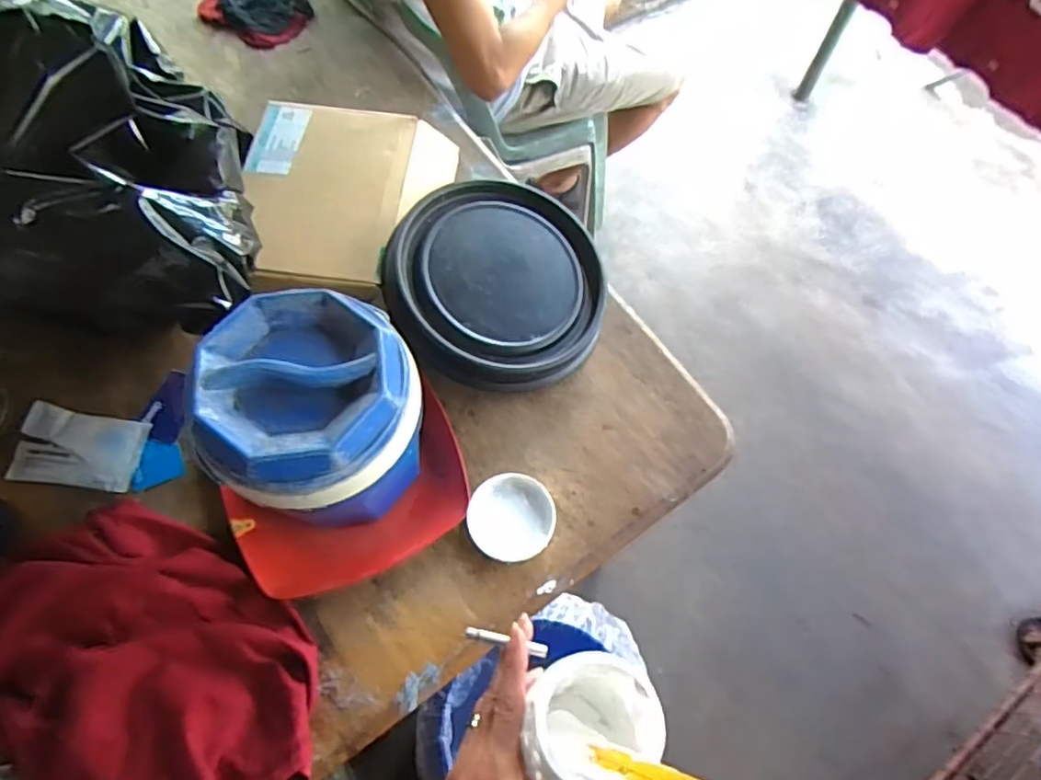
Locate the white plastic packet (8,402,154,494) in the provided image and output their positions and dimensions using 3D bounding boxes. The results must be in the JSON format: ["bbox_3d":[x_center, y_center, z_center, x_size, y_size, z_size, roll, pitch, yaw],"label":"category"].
[{"bbox_3d":[-0.474,0.063,0.668,0.123,0.017,0.080,9,67,1],"label":"white plastic packet"}]

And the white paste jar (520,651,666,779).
[{"bbox_3d":[0.044,0.251,0.451,0.093,0.126,0.093,6,48,-7],"label":"white paste jar"}]

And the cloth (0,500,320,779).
[{"bbox_3d":[-0.349,0.268,0.570,0.346,0.067,0.247,35,69,11],"label":"cloth"}]

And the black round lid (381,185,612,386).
[{"bbox_3d":[-0.027,-0.128,0.744,0.250,0.044,0.253,5,71,-15],"label":"black round lid"}]

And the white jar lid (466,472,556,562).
[{"bbox_3d":[-0.010,0.136,0.672,0.090,0.012,0.092,1,67,-2],"label":"white jar lid"}]

